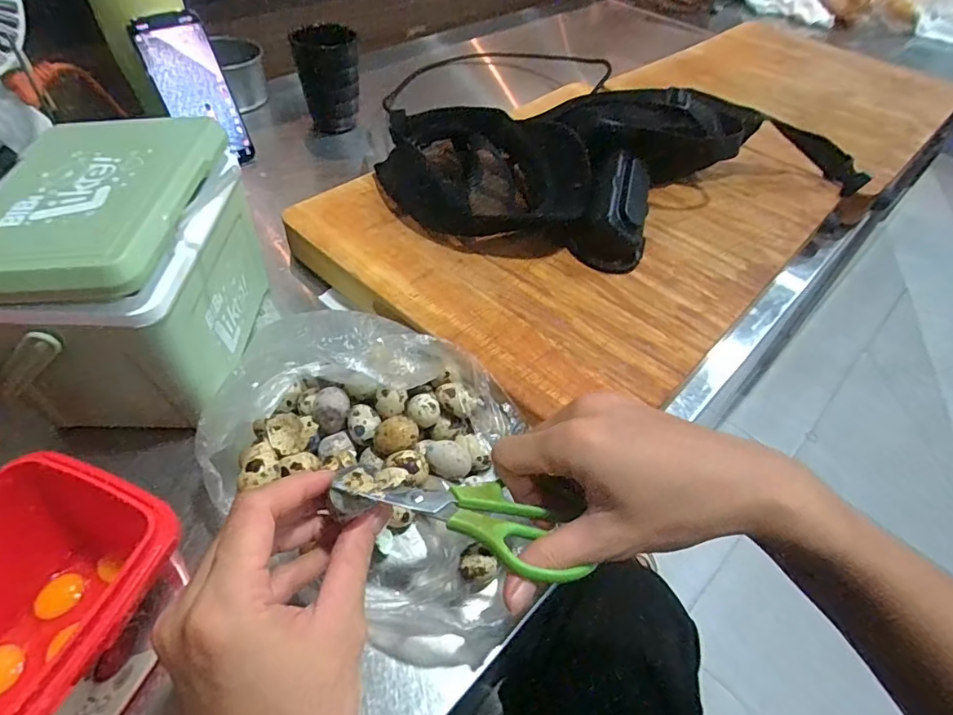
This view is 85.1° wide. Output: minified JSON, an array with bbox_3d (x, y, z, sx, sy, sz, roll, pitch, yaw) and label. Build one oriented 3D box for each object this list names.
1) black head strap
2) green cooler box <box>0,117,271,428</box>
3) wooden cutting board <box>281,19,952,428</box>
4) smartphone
[{"bbox_3d":[0.151,-0.217,0.536,0.477,0.092,0.272,-15,50,-17],"label":"black head strap"},{"bbox_3d":[-0.242,-0.059,0.361,0.125,0.143,0.172,1,49,-4],"label":"green cooler box"},{"bbox_3d":[0.272,-0.256,0.624,0.924,0.031,0.360,-33,58,-30],"label":"wooden cutting board"},{"bbox_3d":[-0.304,-0.286,0.565,0.069,0.149,0.006,-30,35,-24],"label":"smartphone"}]

